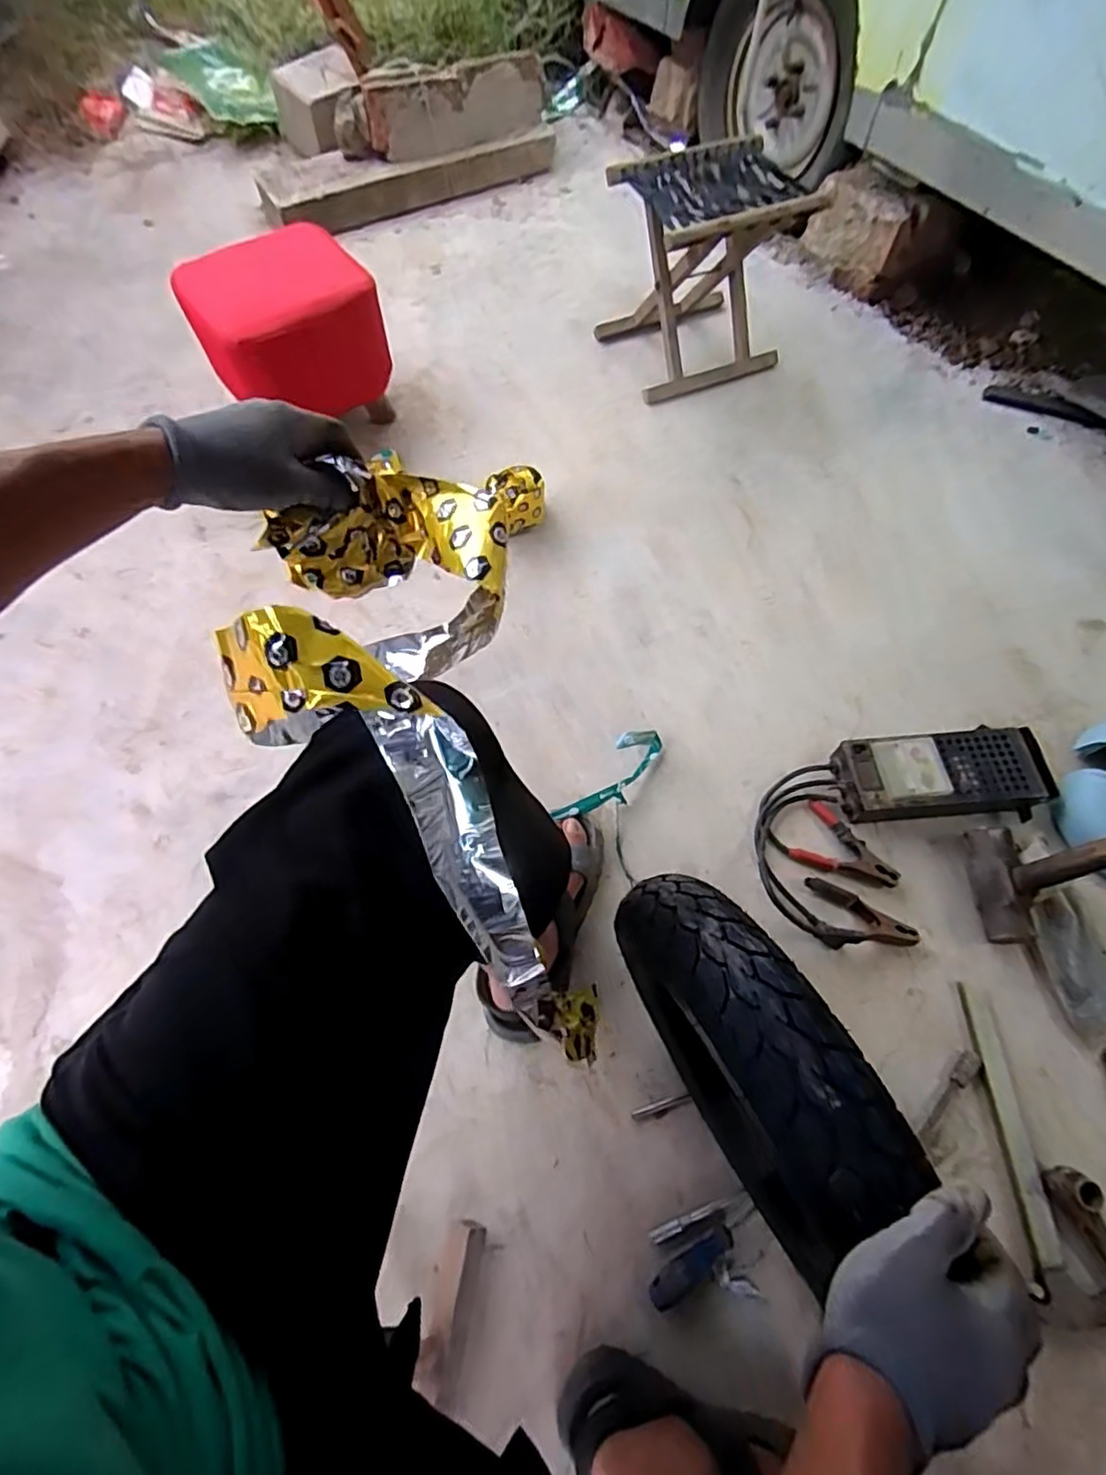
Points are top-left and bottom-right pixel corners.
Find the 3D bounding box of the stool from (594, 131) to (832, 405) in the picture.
[{"bbox_3d":[0.293,-0.905,1.239,0.330,0.303,0.277,-25,66,-12],"label":"stool"}]

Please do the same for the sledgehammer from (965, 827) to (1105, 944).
[{"bbox_3d":[0.643,0.138,0.736,0.044,0.302,0.140,13,57,-36],"label":"sledgehammer"}]

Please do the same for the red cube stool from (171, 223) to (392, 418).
[{"bbox_3d":[-0.465,-0.717,1.129,0.288,0.198,0.219,-29,67,-13],"label":"red cube stool"}]

